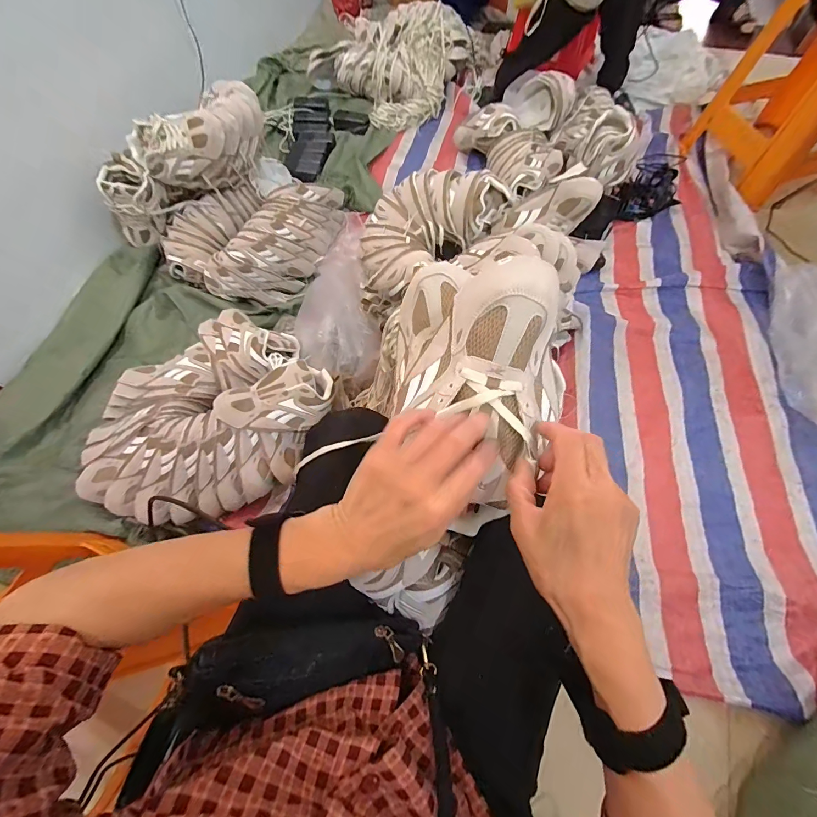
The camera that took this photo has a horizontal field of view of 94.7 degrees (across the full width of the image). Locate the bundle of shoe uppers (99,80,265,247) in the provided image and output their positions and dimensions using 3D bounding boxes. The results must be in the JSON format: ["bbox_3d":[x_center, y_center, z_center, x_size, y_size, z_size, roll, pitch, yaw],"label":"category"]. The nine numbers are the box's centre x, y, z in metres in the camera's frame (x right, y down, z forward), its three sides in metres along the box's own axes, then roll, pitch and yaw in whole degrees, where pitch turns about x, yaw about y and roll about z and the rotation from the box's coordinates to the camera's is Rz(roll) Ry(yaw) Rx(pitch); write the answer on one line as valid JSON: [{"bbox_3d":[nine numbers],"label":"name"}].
[{"bbox_3d":[-0.584,-0.686,1.033,0.242,0.227,0.494,27,70,14],"label":"bundle of shoe uppers"}]

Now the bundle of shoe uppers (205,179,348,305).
[{"bbox_3d":[-0.362,-0.494,1.102,0.223,0.148,0.465,21,69,12],"label":"bundle of shoe uppers"}]

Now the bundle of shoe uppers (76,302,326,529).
[{"bbox_3d":[-0.440,0.028,0.832,0.504,0.120,0.402,-39,70,-14],"label":"bundle of shoe uppers"}]

